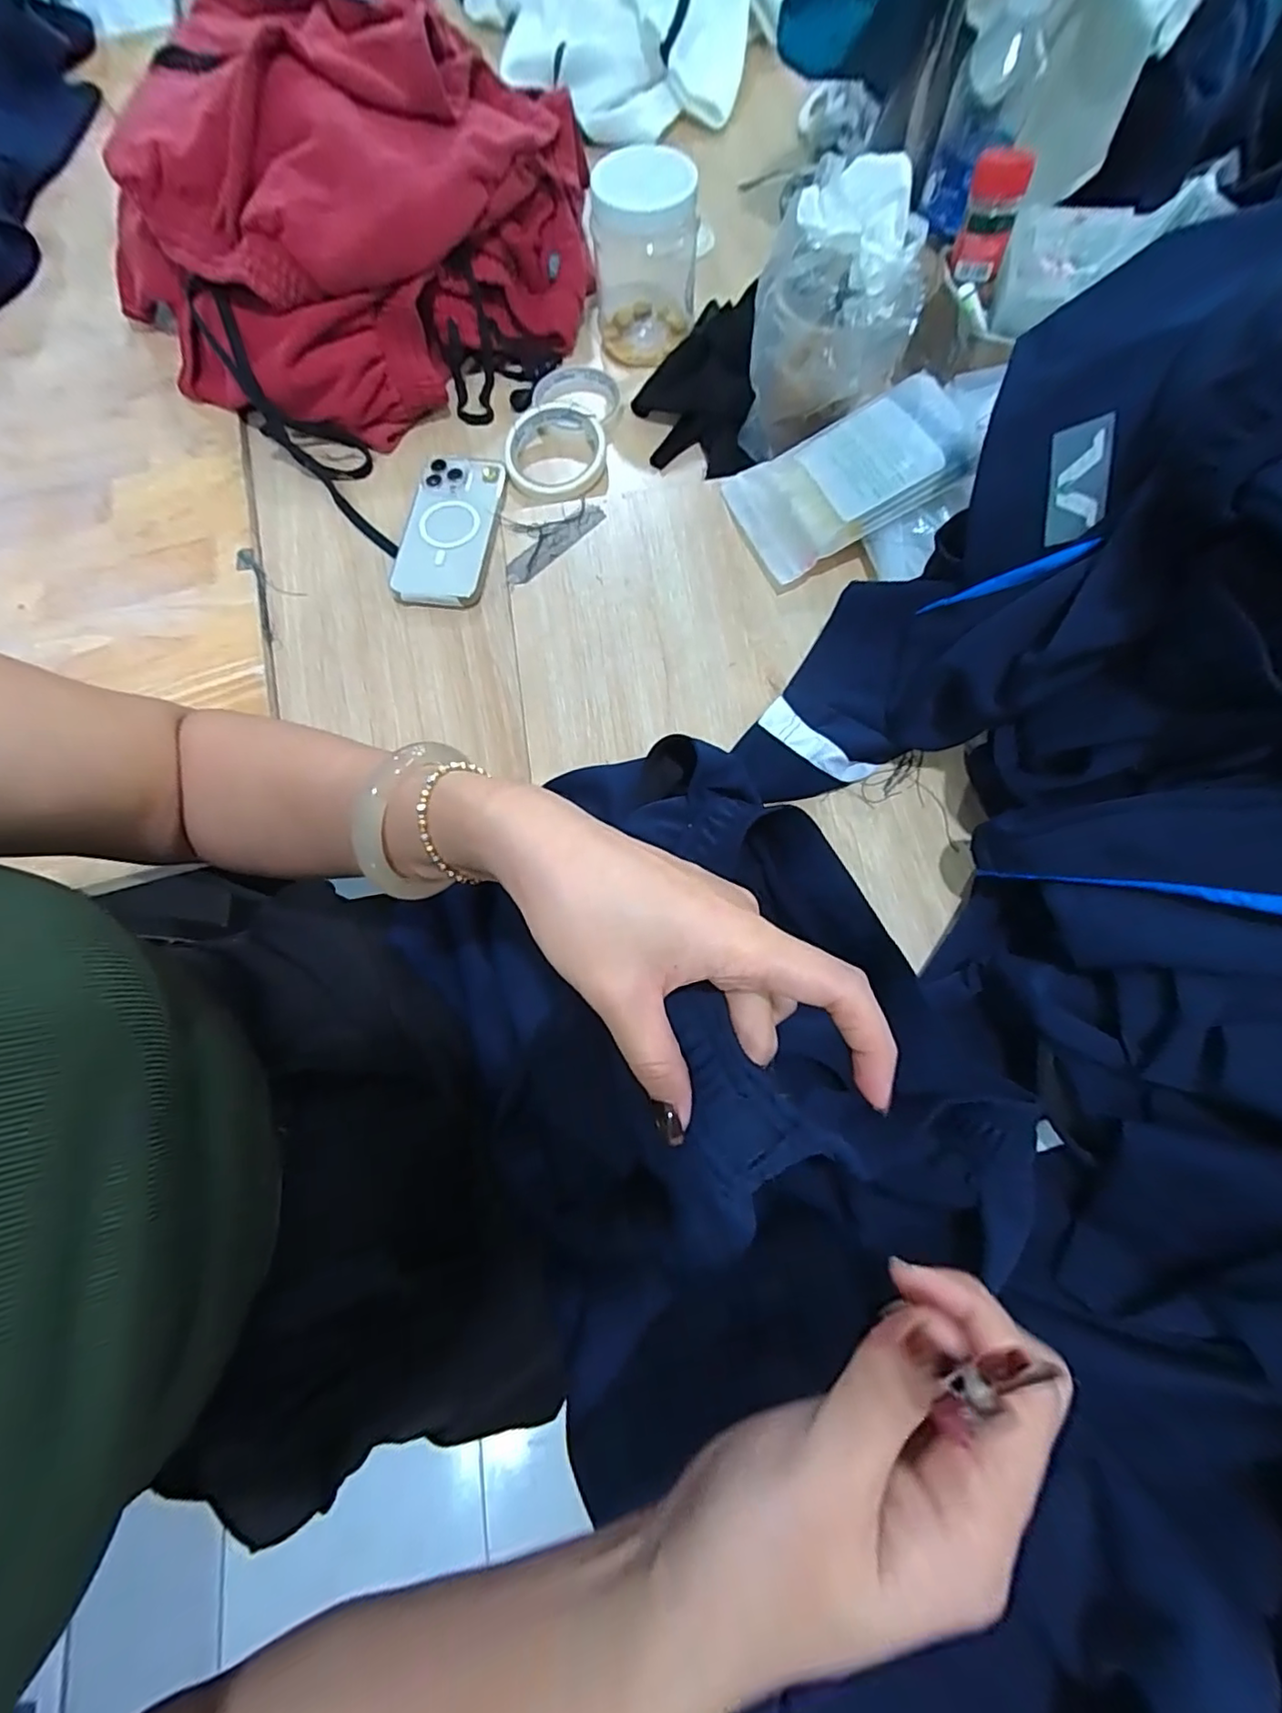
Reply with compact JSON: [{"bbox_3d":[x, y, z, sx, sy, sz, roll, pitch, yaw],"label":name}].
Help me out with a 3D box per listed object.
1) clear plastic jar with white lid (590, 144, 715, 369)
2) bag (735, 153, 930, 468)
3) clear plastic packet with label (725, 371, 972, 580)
[{"bbox_3d":[0.004,-0.574,0.568,0.096,0.115,0.114,-4,73,0],"label":"clear plastic jar with white lid"},{"bbox_3d":[0.140,-0.395,0.454,0.111,0.173,0.082,27,76,9],"label":"bag"},{"bbox_3d":[0.161,-0.296,0.463,0.165,0.016,0.107,-24,72,13],"label":"clear plastic packet with label"}]

